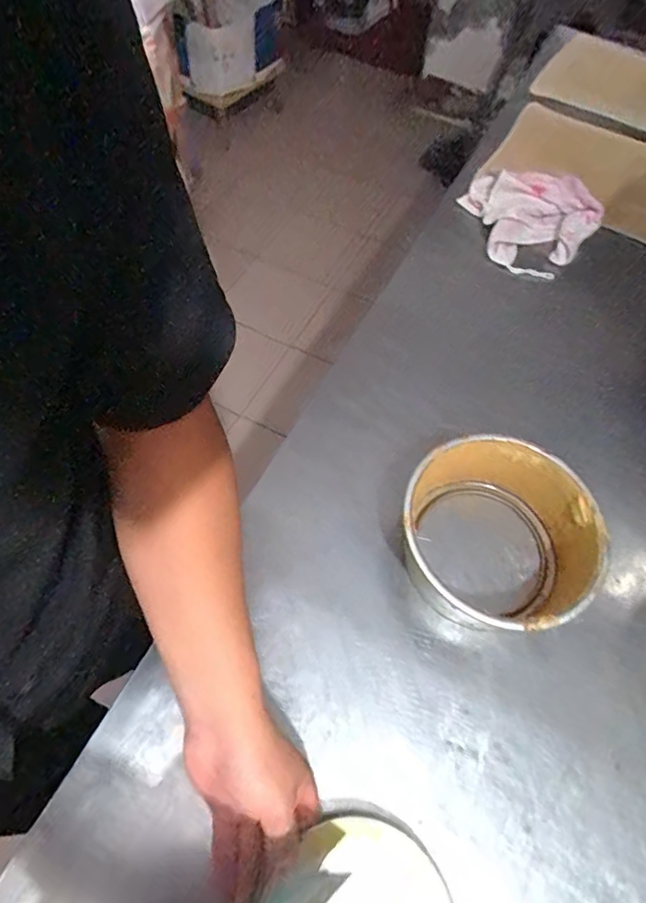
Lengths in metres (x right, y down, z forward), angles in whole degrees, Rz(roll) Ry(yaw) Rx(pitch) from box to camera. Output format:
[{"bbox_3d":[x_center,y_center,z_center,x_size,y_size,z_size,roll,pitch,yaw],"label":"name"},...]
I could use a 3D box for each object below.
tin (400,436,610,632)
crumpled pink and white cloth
[{"bbox_3d":[0.143,0.074,0.443,0.155,0.081,0.151,1,60,-2],"label":"tin"},{"bbox_3d":[0.253,-0.300,0.649,0.169,0.091,0.114,28,62,13],"label":"crumpled pink and white cloth"}]

